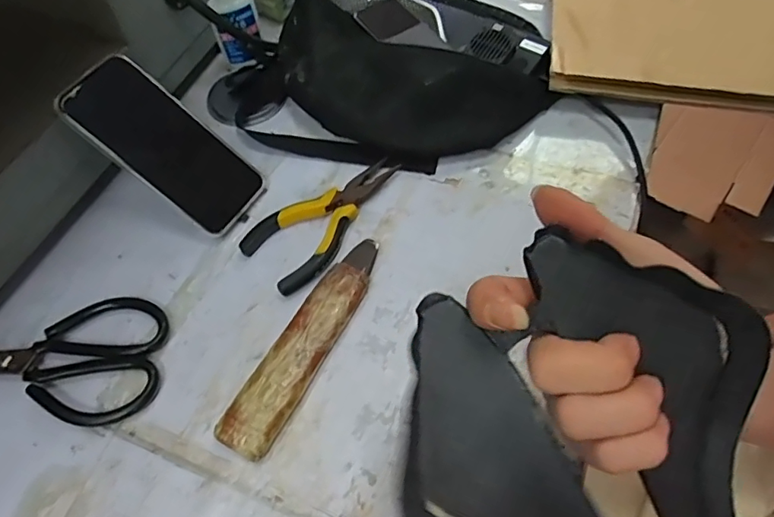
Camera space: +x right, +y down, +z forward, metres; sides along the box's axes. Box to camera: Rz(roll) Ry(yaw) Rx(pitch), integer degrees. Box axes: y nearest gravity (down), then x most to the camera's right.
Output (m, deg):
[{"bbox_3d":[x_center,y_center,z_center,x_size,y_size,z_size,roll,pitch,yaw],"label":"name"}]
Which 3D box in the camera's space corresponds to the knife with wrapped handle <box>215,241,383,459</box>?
[{"bbox_3d":[-0.057,0.061,0.398,0.039,0.017,0.185,26,64,17],"label":"knife with wrapped handle"}]

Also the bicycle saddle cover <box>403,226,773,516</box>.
[{"bbox_3d":[0.092,0.106,0.237,0.163,0.050,0.230,-4,81,3],"label":"bicycle saddle cover"}]

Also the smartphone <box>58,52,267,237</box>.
[{"bbox_3d":[-0.184,-0.094,0.440,0.160,0.015,0.077,41,64,-16],"label":"smartphone"}]

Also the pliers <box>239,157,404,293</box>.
[{"bbox_3d":[-0.047,-0.034,0.452,0.148,0.016,0.068,-39,65,-19],"label":"pliers"}]

